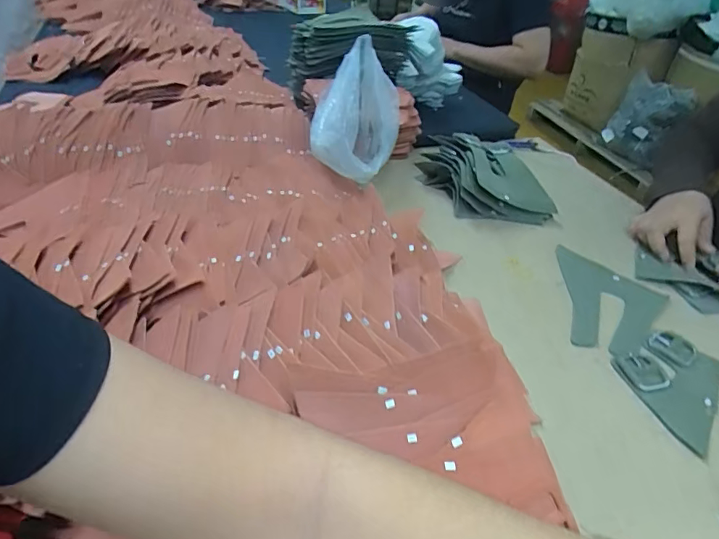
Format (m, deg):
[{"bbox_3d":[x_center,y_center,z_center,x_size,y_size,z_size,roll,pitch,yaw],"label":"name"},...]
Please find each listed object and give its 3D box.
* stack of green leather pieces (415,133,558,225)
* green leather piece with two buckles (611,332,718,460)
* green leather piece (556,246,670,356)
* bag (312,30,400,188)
[{"bbox_3d":[0.205,-0.143,0.771,0.196,0.089,0.121,4,39,-2],"label":"stack of green leather pieces"},{"bbox_3d":[0.332,0.117,0.516,0.097,0.006,0.142,29,44,26],"label":"green leather piece with two buckles"},{"bbox_3d":[0.328,0.043,0.617,0.130,0.006,0.187,13,39,8],"label":"green leather piece"},{"bbox_3d":[-0.005,-0.245,0.752,0.131,0.175,0.139,9,39,4],"label":"bag"}]

